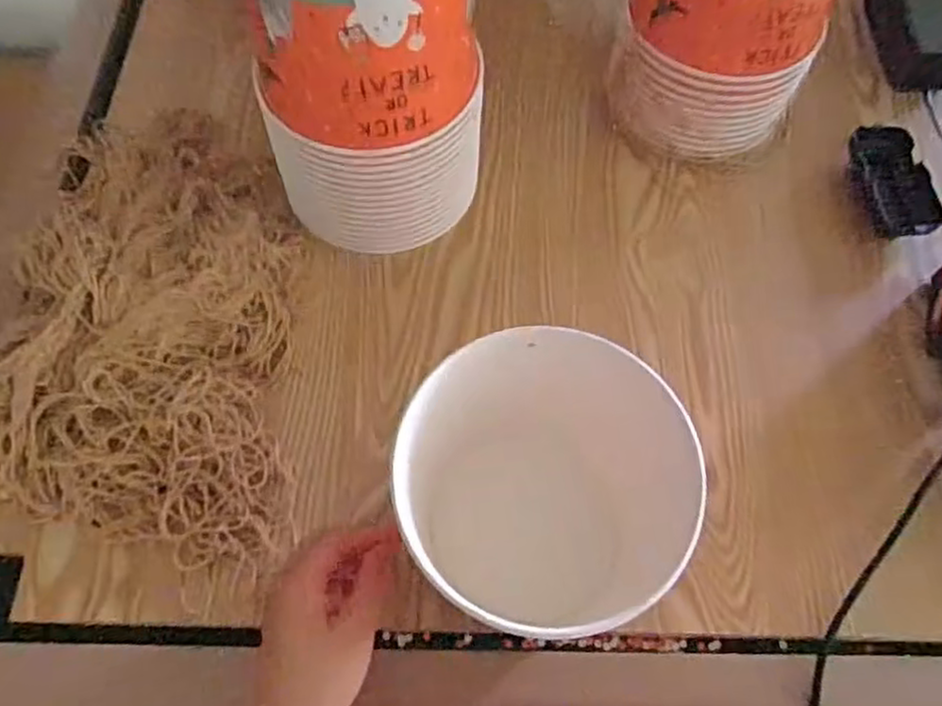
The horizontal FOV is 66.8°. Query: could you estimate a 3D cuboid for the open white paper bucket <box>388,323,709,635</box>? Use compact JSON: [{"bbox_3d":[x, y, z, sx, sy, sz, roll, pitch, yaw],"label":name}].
[{"bbox_3d":[0.052,0.081,0.434,0.186,0.128,0.161,-23,67,-12],"label":"open white paper bucket"}]

